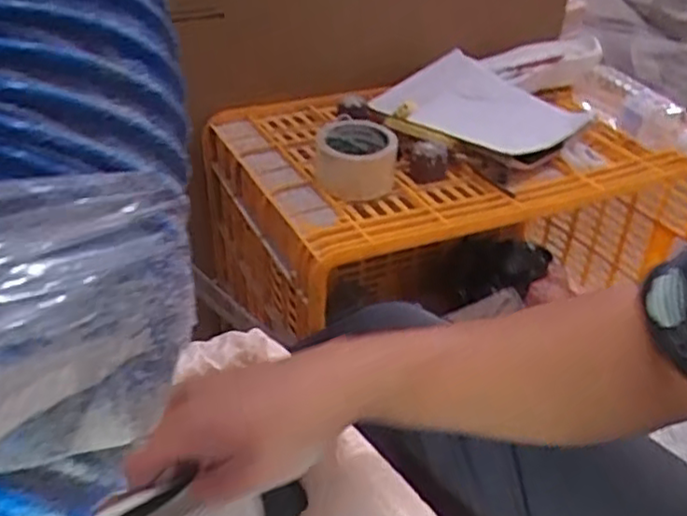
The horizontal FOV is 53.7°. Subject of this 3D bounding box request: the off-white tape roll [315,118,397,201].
[{"bbox_3d":[0.015,-0.118,0.817,0.095,0.065,0.093,1,34,-1],"label":"off-white tape roll"}]

